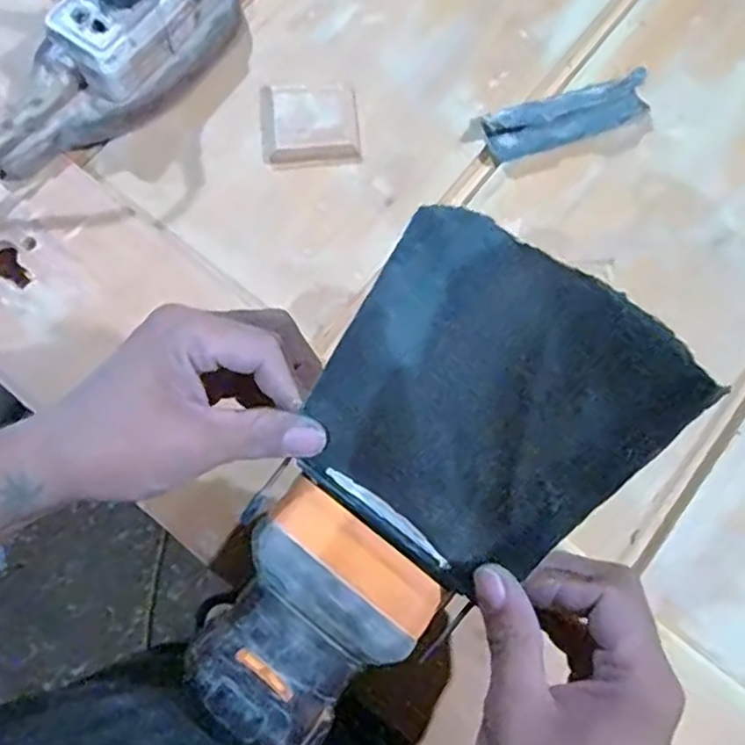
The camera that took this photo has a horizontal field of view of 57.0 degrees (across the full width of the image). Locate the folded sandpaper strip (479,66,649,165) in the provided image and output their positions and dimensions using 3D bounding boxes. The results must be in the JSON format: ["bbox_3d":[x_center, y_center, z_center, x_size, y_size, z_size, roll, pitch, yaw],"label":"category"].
[{"bbox_3d":[0.131,-0.173,0.461,0.109,0.026,0.028,-17,74,-5],"label":"folded sandpaper strip"}]

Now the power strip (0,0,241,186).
[{"bbox_3d":[-0.175,-0.208,0.455,0.072,0.060,0.200,39,77,11],"label":"power strip"}]

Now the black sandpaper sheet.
[{"bbox_3d":[0.034,0.020,0.254,0.108,0.139,0.016,38,34,5],"label":"black sandpaper sheet"}]

